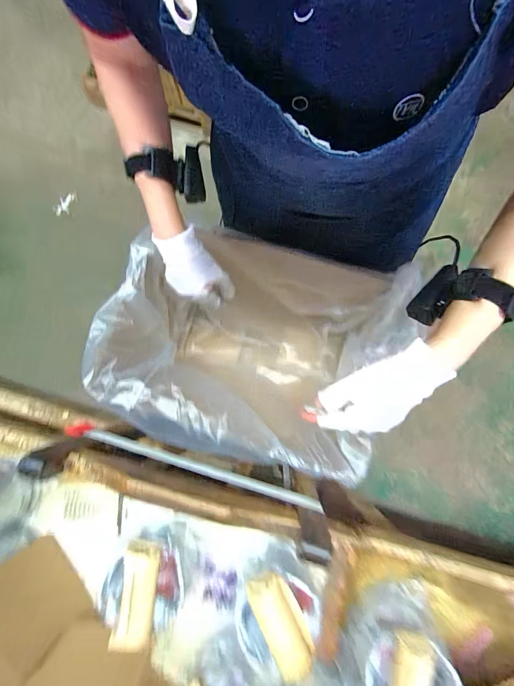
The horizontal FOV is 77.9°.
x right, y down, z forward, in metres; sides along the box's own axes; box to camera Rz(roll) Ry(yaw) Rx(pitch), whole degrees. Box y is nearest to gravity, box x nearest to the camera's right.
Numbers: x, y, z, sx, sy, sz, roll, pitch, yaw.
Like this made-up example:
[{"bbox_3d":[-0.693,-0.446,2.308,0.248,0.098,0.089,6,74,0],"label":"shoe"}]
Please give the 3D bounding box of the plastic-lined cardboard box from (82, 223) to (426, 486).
[{"bbox_3d":[-0.012,0.026,0.677,0.503,0.332,0.349,15,80,3],"label":"plastic-lined cardboard box"}]

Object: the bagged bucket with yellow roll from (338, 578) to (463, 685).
[{"bbox_3d":[0.159,0.345,0.353,0.099,0.109,0.095,0,80,1],"label":"bagged bucket with yellow roll"}]

